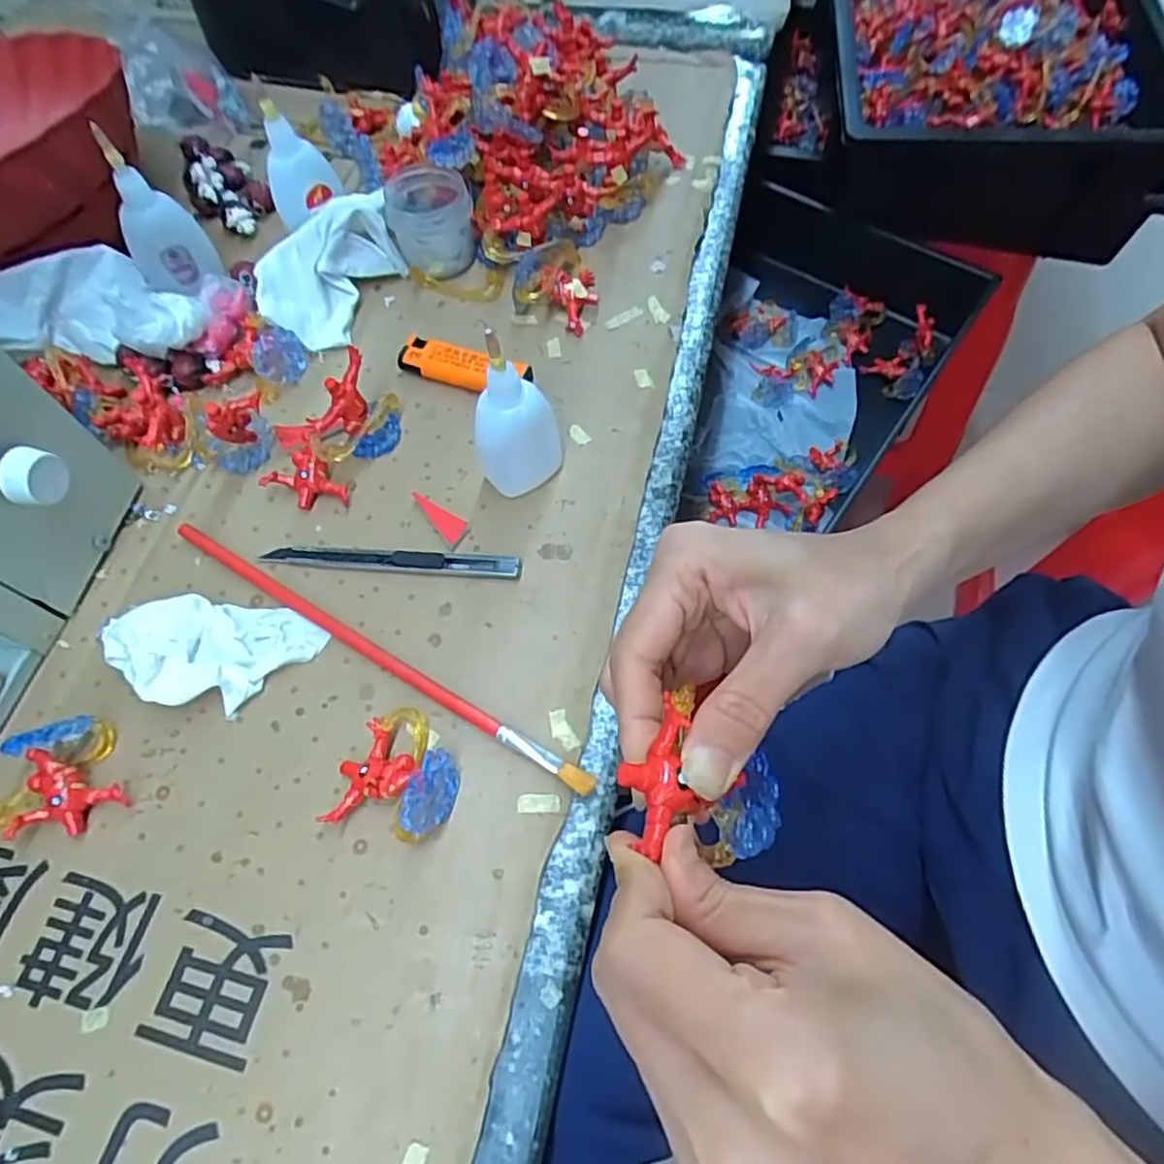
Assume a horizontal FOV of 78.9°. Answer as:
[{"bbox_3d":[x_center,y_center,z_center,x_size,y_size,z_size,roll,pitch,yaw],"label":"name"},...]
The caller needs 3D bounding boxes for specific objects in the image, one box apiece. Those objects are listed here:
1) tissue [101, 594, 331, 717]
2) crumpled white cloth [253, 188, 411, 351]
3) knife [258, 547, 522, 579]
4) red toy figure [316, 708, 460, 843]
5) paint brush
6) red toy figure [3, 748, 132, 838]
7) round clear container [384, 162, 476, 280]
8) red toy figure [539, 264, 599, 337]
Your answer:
[{"bbox_3d":[-0.184,0.034,0.348,0.101,0.019,0.055,3,64,4],"label":"tissue"},{"bbox_3d":[-0.163,-0.204,0.447,0.076,0.035,0.100,26,68,14],"label":"crumpled white cloth"},{"bbox_3d":[-0.101,-0.013,0.372,0.139,0.010,0.014,4,64,4],"label":"knife"},{"bbox_3d":[-0.082,0.084,0.316,0.053,0.023,0.054,-1,64,2],"label":"red toy figure"},{"bbox_3d":[-0.107,0.032,0.350,0.260,0.010,0.010,29,69,15],"label":"paint brush"},{"bbox_3d":[-0.229,0.096,0.319,0.043,0.017,0.035,0,64,3],"label":"red toy figure"},{"bbox_3d":[-0.096,-0.233,0.455,0.052,0.042,0.060,-7,64,-1],"label":"round clear container"},{"bbox_3d":[-0.007,-0.177,0.436,0.034,0.020,0.046,-8,64,-1],"label":"red toy figure"}]

